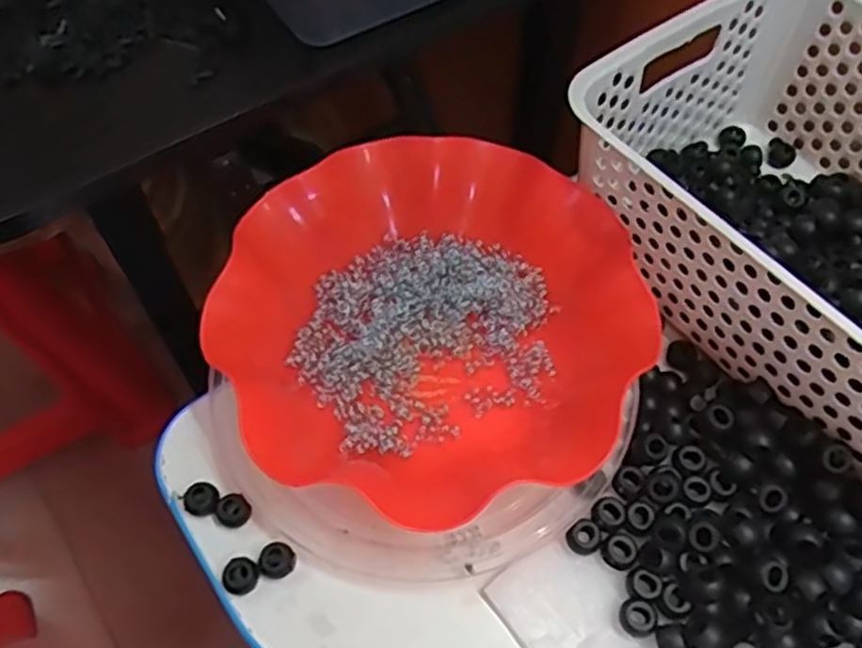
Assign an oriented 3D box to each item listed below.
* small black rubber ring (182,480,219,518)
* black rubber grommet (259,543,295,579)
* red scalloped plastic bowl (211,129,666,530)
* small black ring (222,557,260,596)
[{"bbox_3d":[-0.122,0.093,0.390,0.018,0.005,0.018,0,59,0],"label":"small black rubber ring"},{"bbox_3d":[-0.078,0.121,0.375,0.018,0.012,0.016,-34,65,-18],"label":"black rubber grommet"},{"bbox_3d":[0.000,0.002,0.408,0.215,0.066,0.215,0,59,0],"label":"red scalloped plastic bowl"},{"bbox_3d":[-0.095,0.126,0.368,0.016,0.010,0.017,0,59,0],"label":"small black ring"}]

